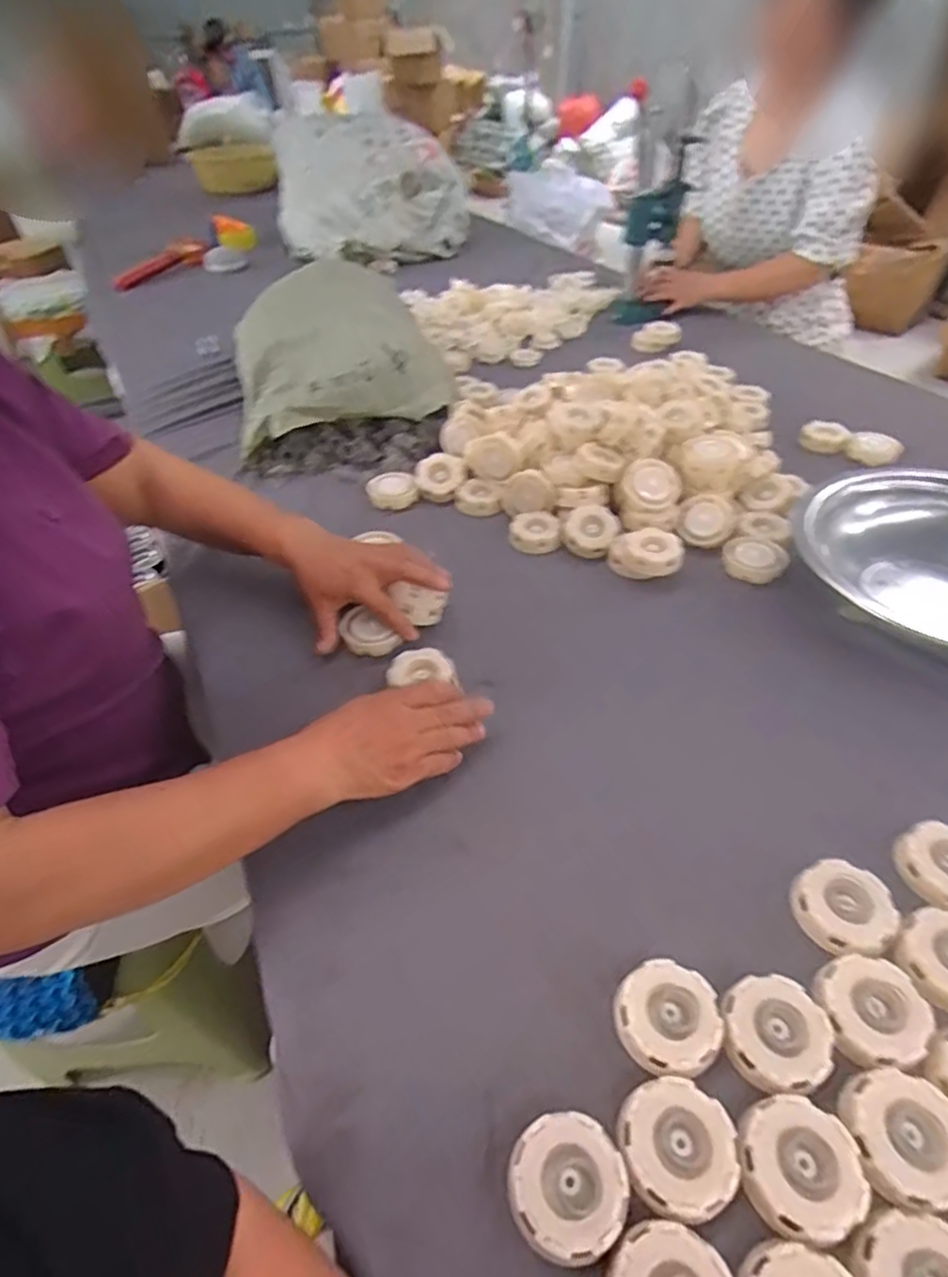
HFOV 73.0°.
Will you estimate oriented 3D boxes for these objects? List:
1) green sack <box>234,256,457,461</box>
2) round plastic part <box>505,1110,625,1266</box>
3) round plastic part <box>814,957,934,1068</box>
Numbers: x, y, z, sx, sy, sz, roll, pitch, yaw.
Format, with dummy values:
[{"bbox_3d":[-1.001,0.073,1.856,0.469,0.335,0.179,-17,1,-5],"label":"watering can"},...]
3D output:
[{"bbox_3d":[-0.234,-0.486,1.039,0.322,0.123,0.387,-13,45,-10],"label":"green sack"},{"bbox_3d":[0.051,0.304,0.355,0.062,0.030,0.060,-2,44,2],"label":"round plastic part"},{"bbox_3d":[0.252,0.234,0.403,0.060,0.016,0.057,-2,44,1],"label":"round plastic part"}]

